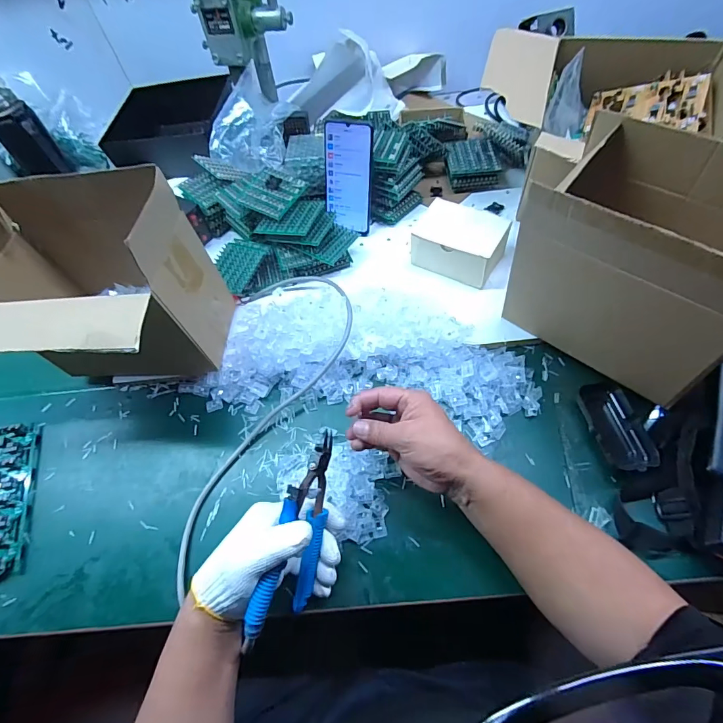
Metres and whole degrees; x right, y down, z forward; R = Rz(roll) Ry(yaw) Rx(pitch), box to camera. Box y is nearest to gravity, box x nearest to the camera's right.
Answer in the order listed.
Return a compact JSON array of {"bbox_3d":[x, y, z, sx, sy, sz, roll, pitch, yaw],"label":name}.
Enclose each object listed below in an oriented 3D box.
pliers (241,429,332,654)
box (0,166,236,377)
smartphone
[{"bbox_3d":[-0.059,0.167,0.401,0.035,0.070,0.194,14,85,10],"label":"pliers"},{"bbox_3d":[-0.321,-0.071,0.511,0.239,0.221,0.203,0,59,5],"label":"box"},{"bbox_3d":[-0.021,-0.285,0.648,0.078,0.155,0.012,13,39,14],"label":"smartphone"}]

